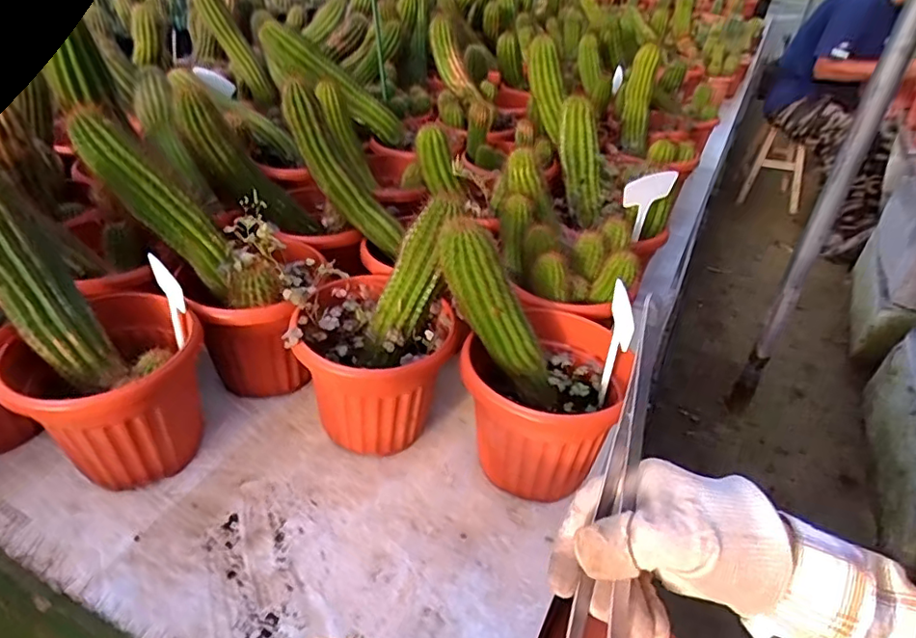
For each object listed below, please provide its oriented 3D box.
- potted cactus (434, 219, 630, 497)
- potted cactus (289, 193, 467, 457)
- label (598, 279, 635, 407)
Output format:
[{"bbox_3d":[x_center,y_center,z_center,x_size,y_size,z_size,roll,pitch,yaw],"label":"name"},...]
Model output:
[{"bbox_3d":[0.079,0.055,0.625,0.213,0.287,0.178,14,37,14],"label":"potted cactus"},{"bbox_3d":[-0.091,0.024,0.666,0.192,0.269,0.170,-6,37,-13],"label":"potted cactus"},{"bbox_3d":[0.167,0.036,0.612,0.011,0.152,0.071,3,40,-2],"label":"label"}]

